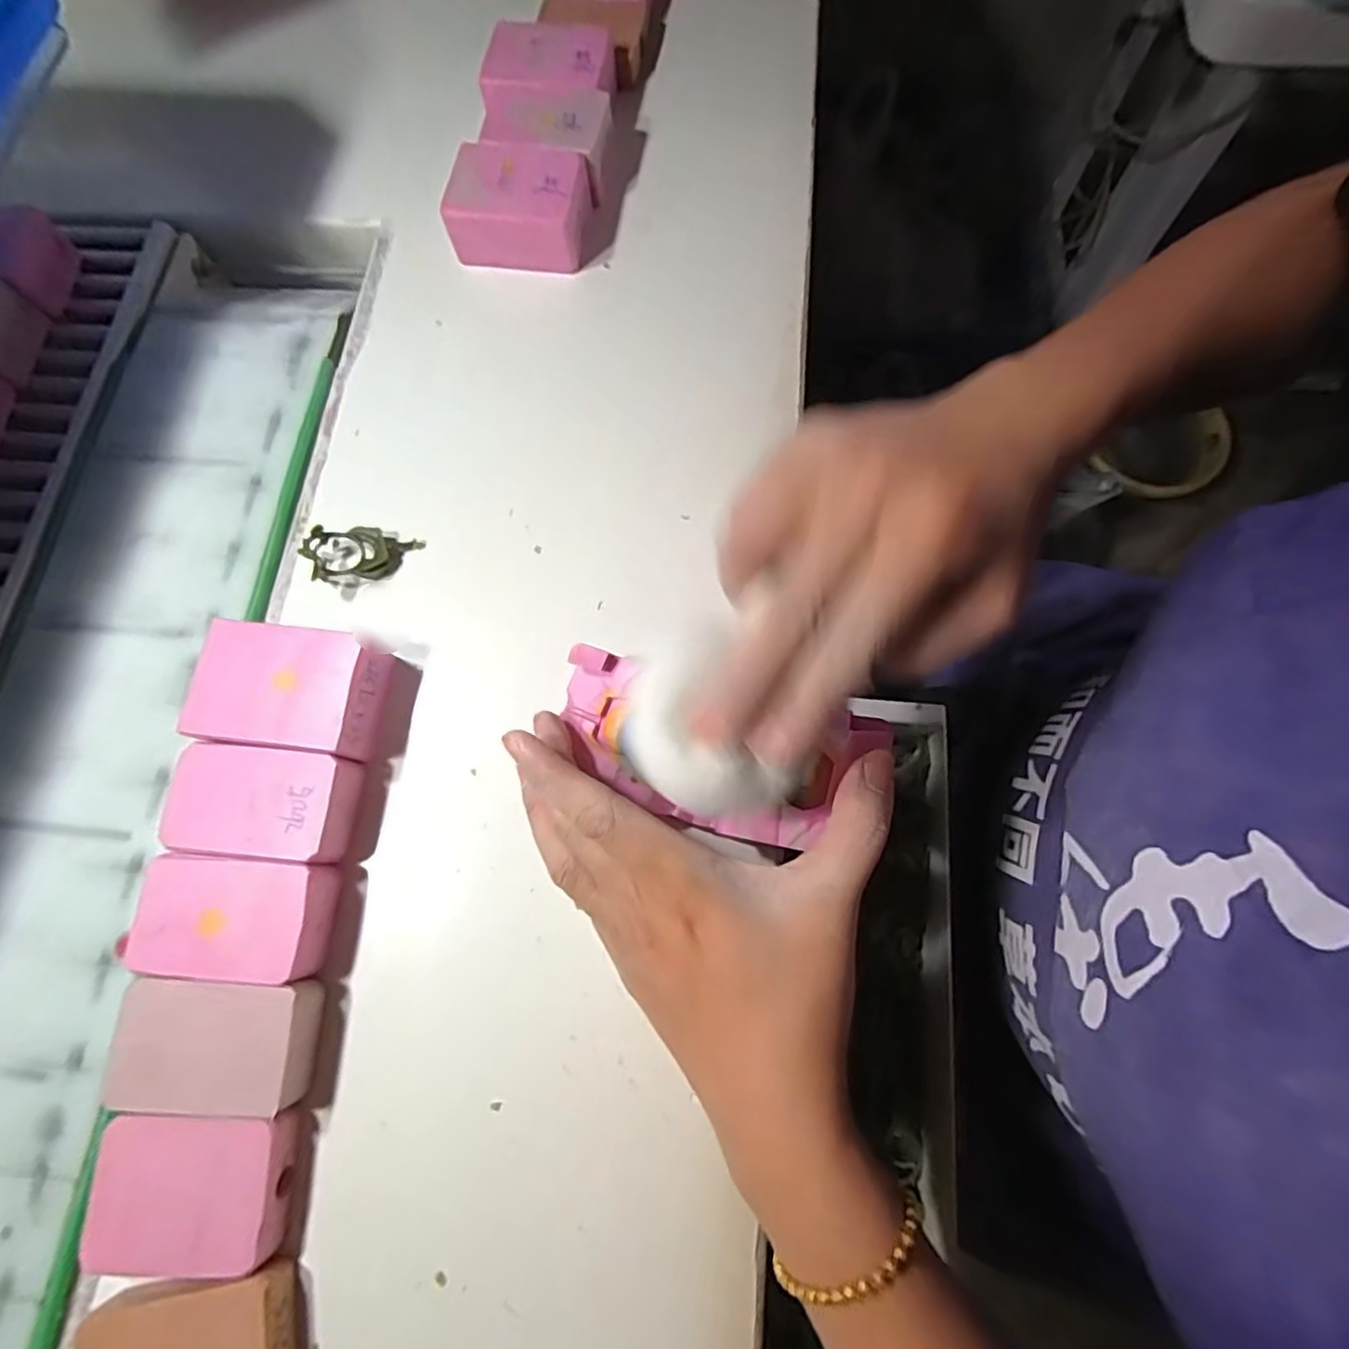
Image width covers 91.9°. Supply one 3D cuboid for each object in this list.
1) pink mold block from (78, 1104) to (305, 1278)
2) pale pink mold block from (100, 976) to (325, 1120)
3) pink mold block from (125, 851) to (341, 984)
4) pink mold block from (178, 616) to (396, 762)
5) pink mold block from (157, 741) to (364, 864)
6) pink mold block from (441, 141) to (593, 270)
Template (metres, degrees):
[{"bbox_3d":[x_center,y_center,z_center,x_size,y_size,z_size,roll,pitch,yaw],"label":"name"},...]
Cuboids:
[{"bbox_3d":[-0.184,0.192,0.245,0.071,0.021,0.050,-1,73,2],"label":"pink mold block"},{"bbox_3d":[-0.180,0.145,0.259,0.073,0.021,0.046,1,73,3],"label":"pale pink mold block"},{"bbox_3d":[-0.180,0.100,0.272,0.071,0.023,0.045,4,74,4],"label":"pink mold block"},{"bbox_3d":[-0.171,0.008,0.297,0.076,0.034,0.054,6,74,4],"label":"pink mold block"},{"bbox_3d":[-0.176,0.056,0.284,0.079,0.024,0.044,5,74,4],"label":"pink mold block"},{"bbox_3d":[-0.088,-0.269,0.378,0.074,0.033,0.054,5,74,4],"label":"pink mold block"}]

